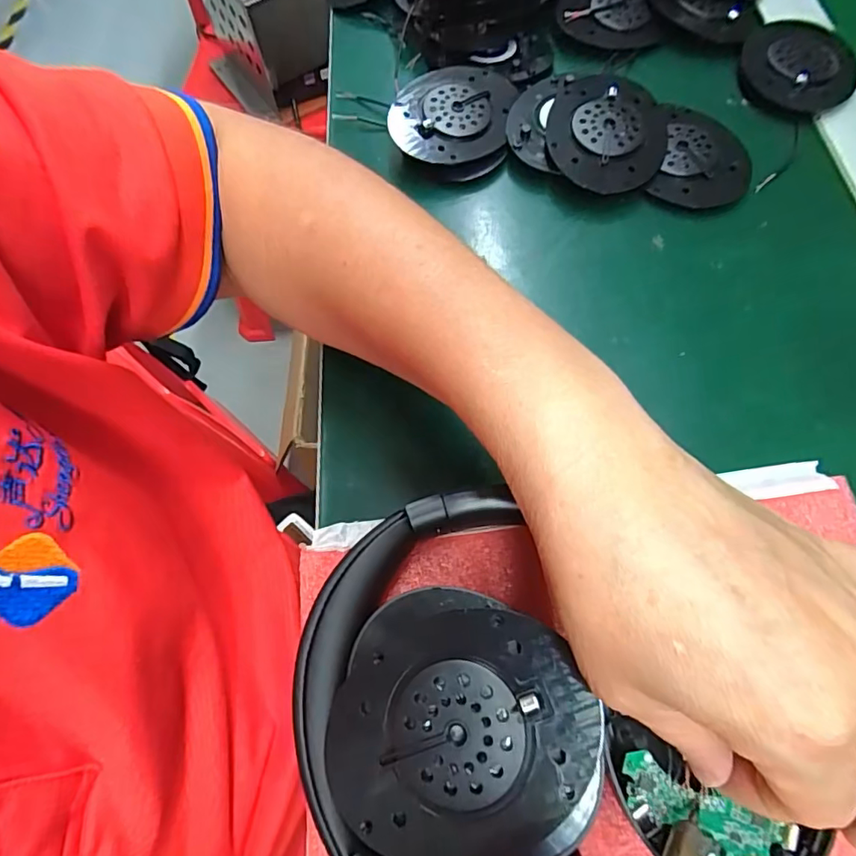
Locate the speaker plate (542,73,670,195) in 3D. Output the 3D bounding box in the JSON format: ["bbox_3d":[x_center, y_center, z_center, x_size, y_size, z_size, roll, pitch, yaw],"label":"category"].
[{"bbox_3d":[0.103,-0.173,0.308,0.066,0.016,0.079,11,67,8],"label":"speaker plate"}]

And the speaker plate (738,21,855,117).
[{"bbox_3d":[0.233,-0.230,0.332,0.066,0.011,0.081,20,69,12],"label":"speaker plate"}]

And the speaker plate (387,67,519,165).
[{"bbox_3d":[0.015,-0.192,0.318,0.065,0.010,0.076,12,67,9],"label":"speaker plate"}]

